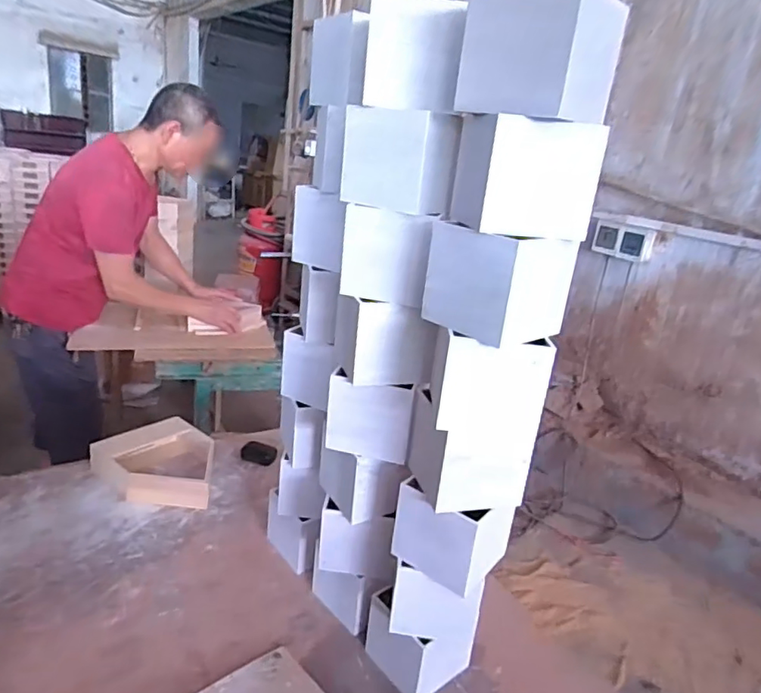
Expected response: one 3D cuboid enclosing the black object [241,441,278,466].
[{"bbox_3d":[-0.279,0.244,1.279,0.077,0.040,0.033,9,17,13],"label":"black object"}]

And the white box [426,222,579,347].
[{"bbox_3d":[0.127,-0.068,0.603,0.119,0.105,0.104,21,23,41],"label":"white box"}]

